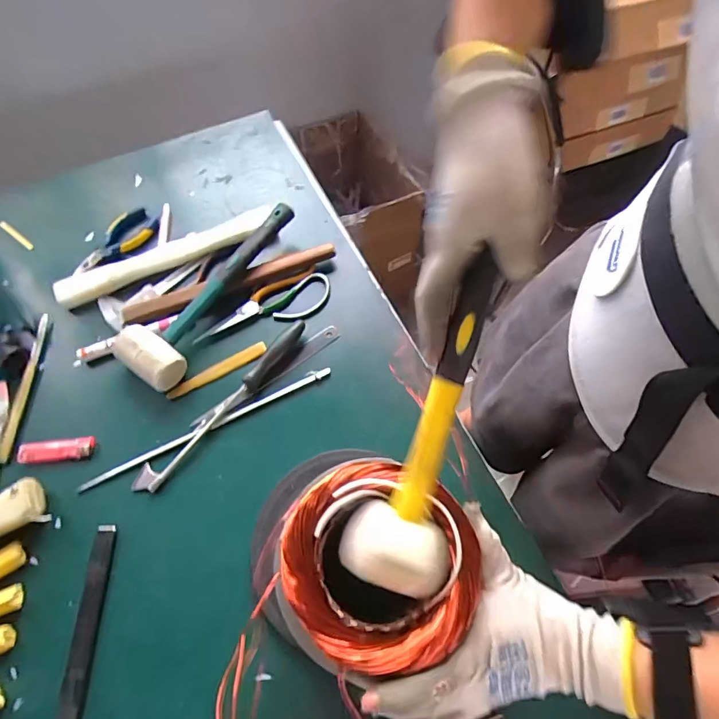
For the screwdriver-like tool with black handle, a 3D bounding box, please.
[{"bbox_3d":[-0.154,0.049,0.521,0.033,0.021,0.254,37,70,17],"label":"screwdriver-like tool with black handle"}]

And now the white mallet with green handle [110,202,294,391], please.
[{"bbox_3d":[-0.188,-0.091,0.577,0.087,0.053,0.282,27,68,13],"label":"white mallet with green handle"}]

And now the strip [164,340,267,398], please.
[{"bbox_3d":[-0.172,0.014,0.549,0.126,0.004,0.017,-30,82,-12],"label":"strip"}]

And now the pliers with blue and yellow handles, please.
[{"bbox_3d":[-0.339,-0.163,0.625,0.053,0.035,0.135,31,69,15],"label":"pliers with blue and yellow handles"}]

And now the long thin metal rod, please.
[{"bbox_3d":[-0.170,0.076,0.517,0.296,0.007,0.014,-25,67,-11],"label":"long thin metal rod"}]

